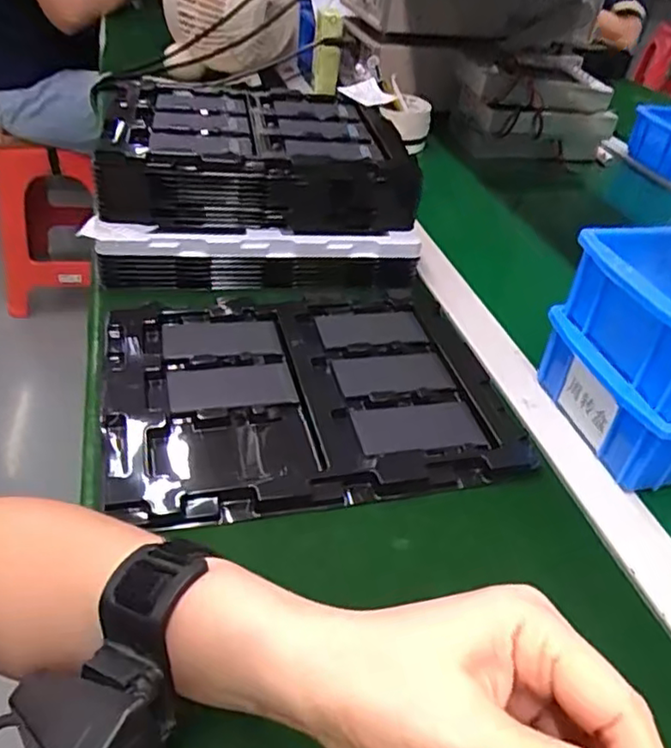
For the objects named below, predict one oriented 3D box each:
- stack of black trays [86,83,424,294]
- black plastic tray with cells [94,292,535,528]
[{"bbox_3d":[-0.077,-0.187,0.608,0.272,0.101,0.228,-2,39,-12],"label":"stack of black trays"},{"bbox_3d":[-0.023,0.013,0.466,0.277,0.032,0.222,-6,40,-16],"label":"black plastic tray with cells"}]

